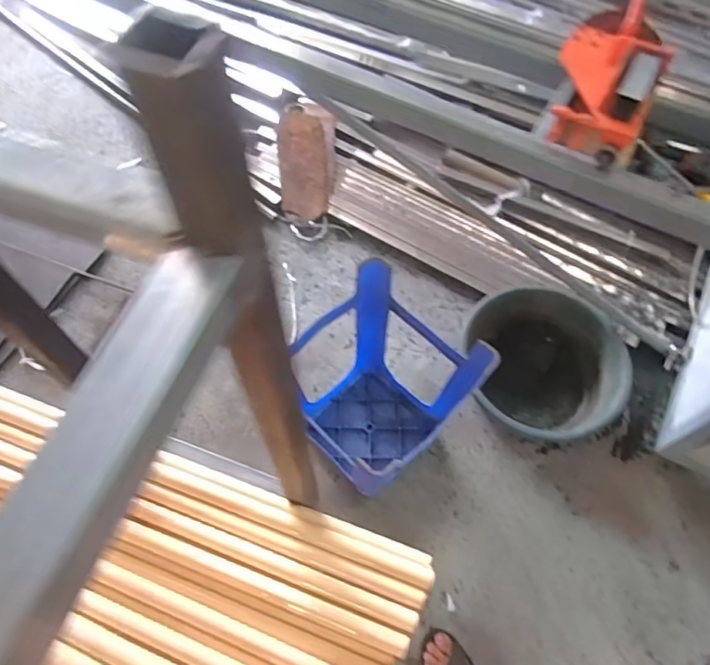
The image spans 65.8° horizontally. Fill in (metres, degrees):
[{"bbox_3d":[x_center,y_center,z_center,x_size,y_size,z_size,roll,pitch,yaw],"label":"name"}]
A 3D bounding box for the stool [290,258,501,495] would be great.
[{"bbox_3d":[0.057,0.129,1.221,0.299,0.420,0.344,-37,67,-18],"label":"stool"}]

